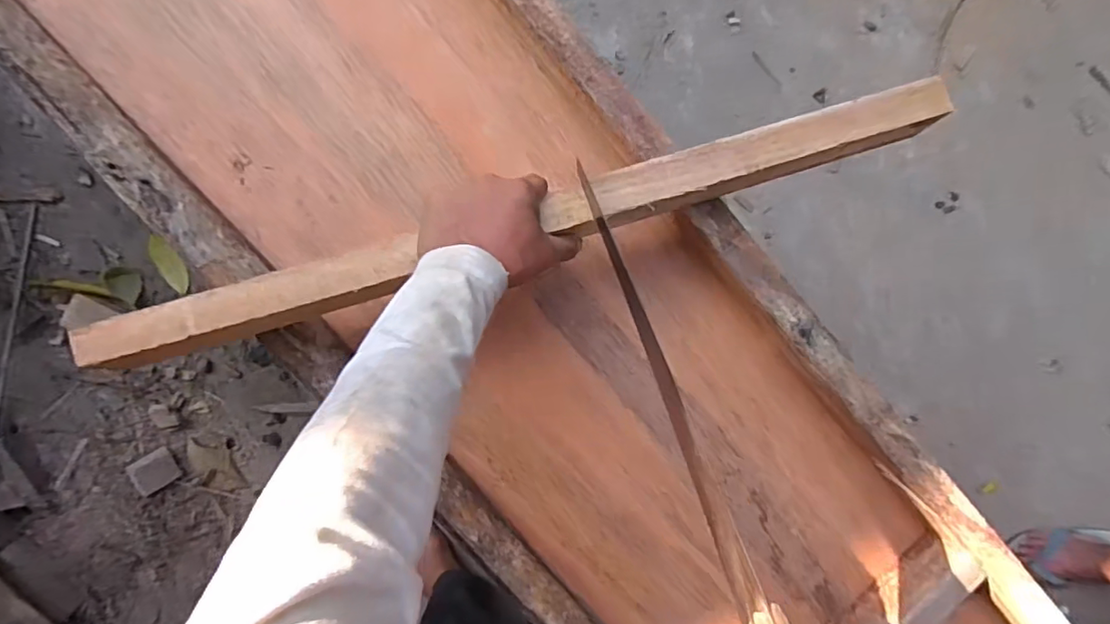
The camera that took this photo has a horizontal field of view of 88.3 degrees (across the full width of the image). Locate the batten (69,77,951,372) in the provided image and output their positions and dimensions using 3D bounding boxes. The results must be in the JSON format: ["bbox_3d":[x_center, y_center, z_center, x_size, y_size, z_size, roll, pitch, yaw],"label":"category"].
[{"bbox_3d":[-0.016,-0.074,0.477,0.726,0.021,0.043,-17,97,-4],"label":"batten"}]

